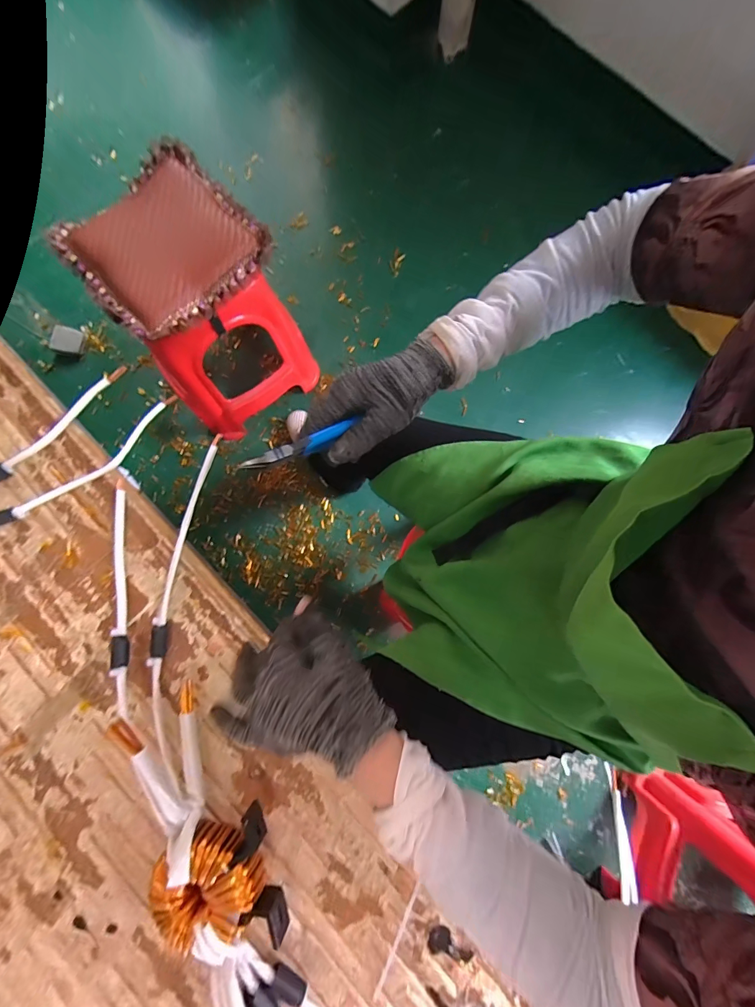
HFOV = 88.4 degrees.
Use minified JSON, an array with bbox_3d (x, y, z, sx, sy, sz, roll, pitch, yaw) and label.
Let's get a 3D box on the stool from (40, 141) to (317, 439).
[{"bbox_3d":[-0.416,-0.449,0.977,0.358,0.484,0.338,-41,83,-7],"label":"stool"}]

